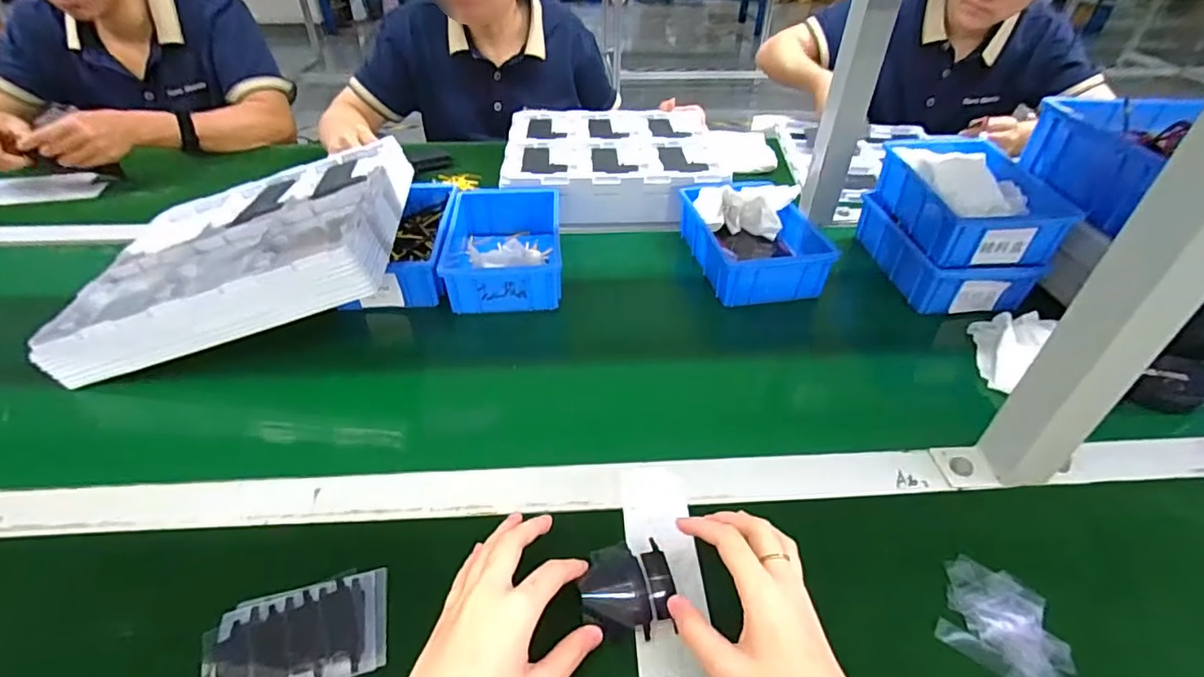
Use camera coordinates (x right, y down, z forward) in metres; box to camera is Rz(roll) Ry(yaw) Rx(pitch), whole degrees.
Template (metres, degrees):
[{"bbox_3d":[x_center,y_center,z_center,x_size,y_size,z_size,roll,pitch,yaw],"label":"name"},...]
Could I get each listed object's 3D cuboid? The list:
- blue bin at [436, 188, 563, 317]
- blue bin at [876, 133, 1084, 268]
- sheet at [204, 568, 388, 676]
[{"bbox_3d":[-0.118,-0.115,0.676,0.130,0.056,0.197,-3,41,-5],"label":"blue bin"},{"bbox_3d":[0.426,-0.159,0.648,0.143,0.074,0.200,0,40,-2],"label":"blue bin"},{"bbox_3d":[-0.191,0.191,0.352,0.104,0.006,0.070,-15,44,-18],"label":"sheet"}]

